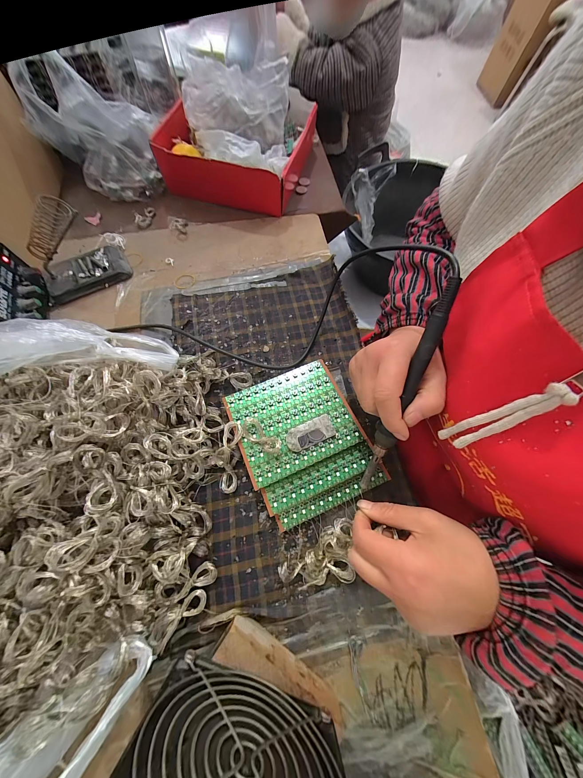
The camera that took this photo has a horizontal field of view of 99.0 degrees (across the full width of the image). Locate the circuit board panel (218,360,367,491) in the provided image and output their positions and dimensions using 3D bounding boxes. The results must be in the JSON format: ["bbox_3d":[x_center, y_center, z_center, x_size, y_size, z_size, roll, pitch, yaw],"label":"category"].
[{"bbox_3d":[0.001,0.031,0.273,0.125,0.004,0.107,-22,66,-9],"label":"circuit board panel"}]

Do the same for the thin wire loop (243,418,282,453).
[{"bbox_3d":[-0.032,0.050,0.261,0.051,0.011,0.020,34,71,30],"label":"thin wire loop"}]

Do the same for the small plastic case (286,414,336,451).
[{"bbox_3d":[0.019,0.047,0.261,0.050,0.012,0.023,-22,73,-9],"label":"small plastic case"}]

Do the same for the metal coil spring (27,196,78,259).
[{"bbox_3d":[-0.305,-0.199,0.311,0.083,0.029,0.023,-42,73,20],"label":"metal coil spring"}]

